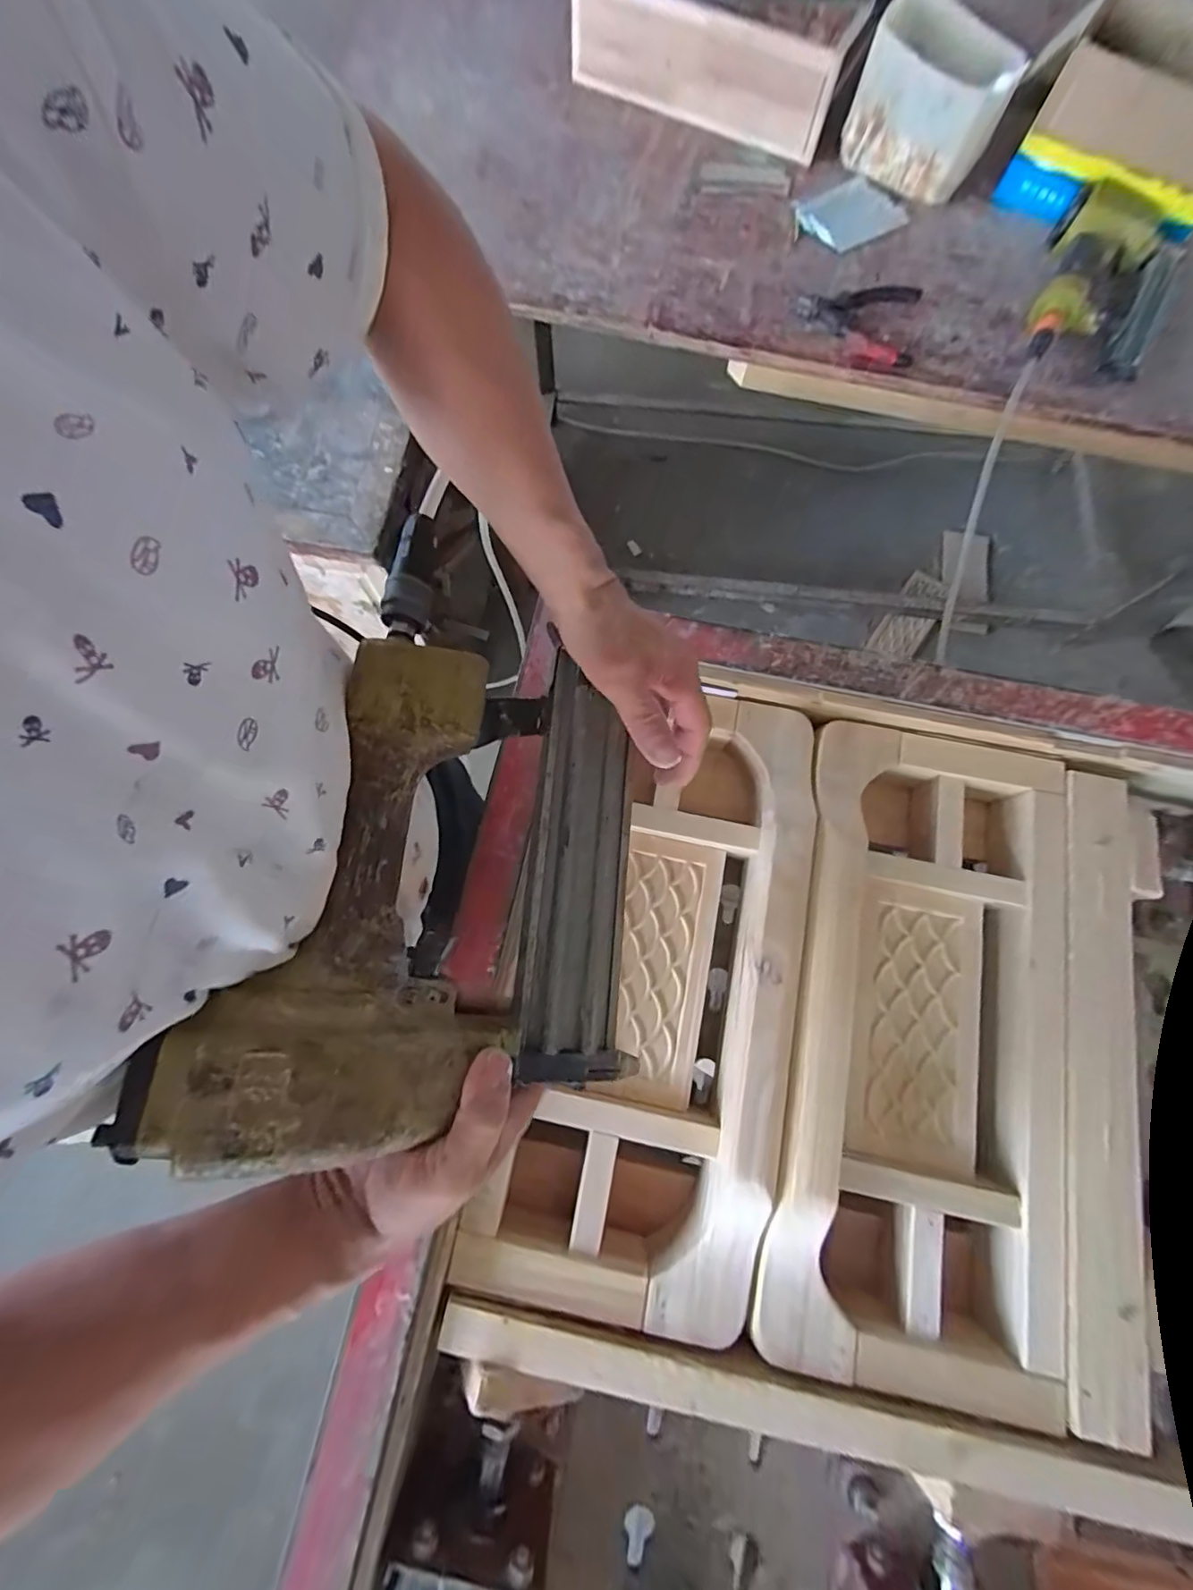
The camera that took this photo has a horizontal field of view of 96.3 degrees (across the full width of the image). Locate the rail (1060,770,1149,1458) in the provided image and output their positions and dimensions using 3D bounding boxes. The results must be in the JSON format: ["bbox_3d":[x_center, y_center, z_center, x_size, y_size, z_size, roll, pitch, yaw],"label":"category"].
[{"bbox_3d":[0.419,0.224,0.446,0.055,0.020,0.501,12,75,2],"label":"rail"}]

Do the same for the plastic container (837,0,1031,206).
[{"bbox_3d":[0.423,-0.880,0.699,0.184,0.131,0.159,28,78,5],"label":"plastic container"}]

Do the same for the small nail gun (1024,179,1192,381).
[{"bbox_3d":[0.630,-0.627,0.664,0.160,0.059,0.260,28,78,5],"label":"small nail gun"}]

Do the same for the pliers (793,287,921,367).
[{"bbox_3d":[0.327,-0.601,0.678,0.149,0.021,0.118,10,77,1],"label":"pliers"}]

